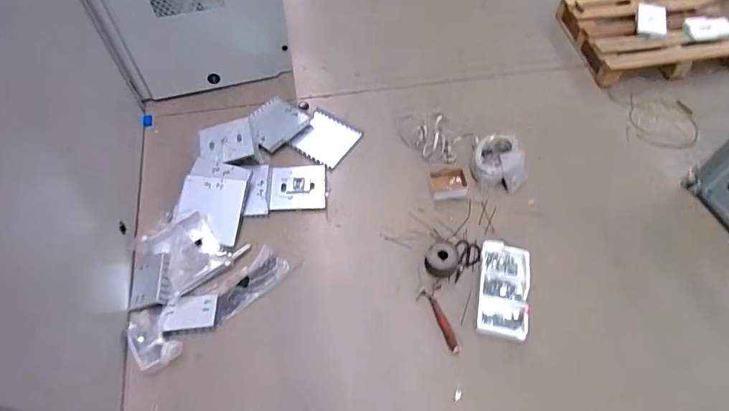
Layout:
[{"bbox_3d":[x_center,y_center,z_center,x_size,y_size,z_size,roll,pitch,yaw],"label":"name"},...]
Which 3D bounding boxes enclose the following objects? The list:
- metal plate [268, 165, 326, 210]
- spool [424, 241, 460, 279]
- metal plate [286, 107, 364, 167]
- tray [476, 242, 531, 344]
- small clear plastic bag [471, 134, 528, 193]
[{"bbox_3d":[-0.265,-0.073,1.786,0.218,0.017,0.203,-2,59,-2],"label":"metal plate"},{"bbox_3d":[0.283,0.189,1.593,0.116,0.077,0.117,0,57,0],"label":"spool"},{"bbox_3d":[-0.173,-0.294,1.943,0.263,0.013,0.263,29,57,18],"label":"metal plate"},{"bbox_3d":[0.485,0.286,1.535,0.165,0.046,0.343,11,58,7],"label":"tray"},{"bbox_3d":[0.553,-0.180,1.807,0.225,0.084,0.232,16,59,10],"label":"small clear plastic bag"}]

